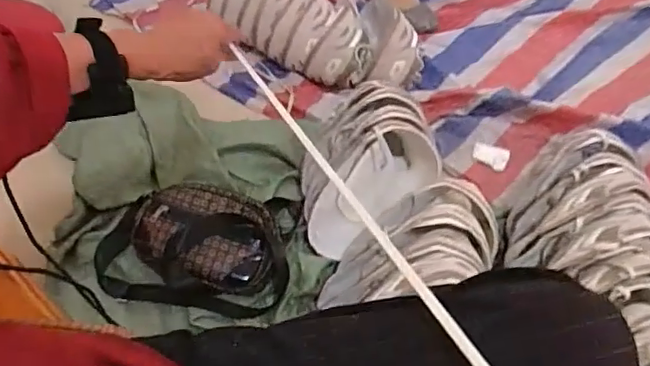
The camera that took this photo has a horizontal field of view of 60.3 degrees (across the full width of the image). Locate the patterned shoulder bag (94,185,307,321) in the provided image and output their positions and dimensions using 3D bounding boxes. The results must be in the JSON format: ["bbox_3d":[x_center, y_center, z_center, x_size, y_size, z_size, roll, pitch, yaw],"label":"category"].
[{"bbox_3d":[-0.213,0.101,0.907,0.317,0.088,0.194,6,53,2],"label":"patterned shoulder bag"}]

